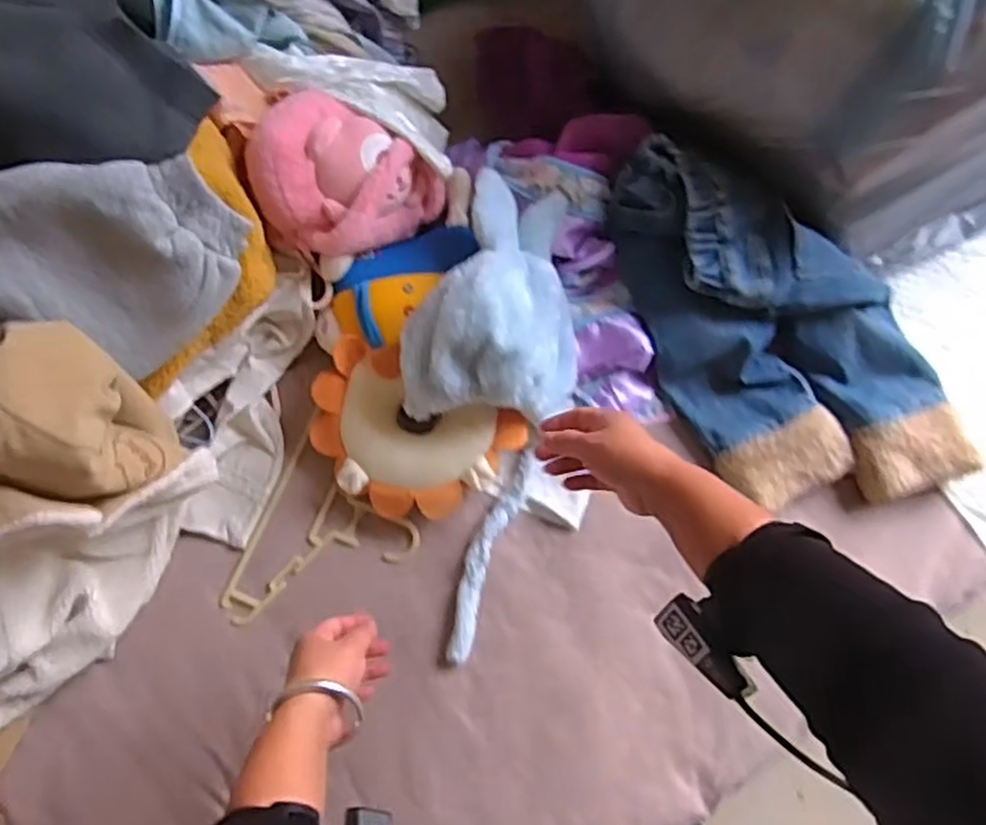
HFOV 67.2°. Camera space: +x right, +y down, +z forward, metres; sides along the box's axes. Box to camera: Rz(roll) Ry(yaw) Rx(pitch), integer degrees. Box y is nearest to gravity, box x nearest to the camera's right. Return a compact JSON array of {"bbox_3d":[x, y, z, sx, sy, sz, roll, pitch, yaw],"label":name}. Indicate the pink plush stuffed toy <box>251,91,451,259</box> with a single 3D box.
[{"bbox_3d":[-0.156,-0.225,0.743,0.167,0.111,0.132,22,76,5],"label":"pink plush stuffed toy"}]

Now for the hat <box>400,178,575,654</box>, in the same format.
[{"bbox_3d":[-0.006,0.004,0.746,0.164,0.105,0.461,6,96,1],"label":"hat"}]

